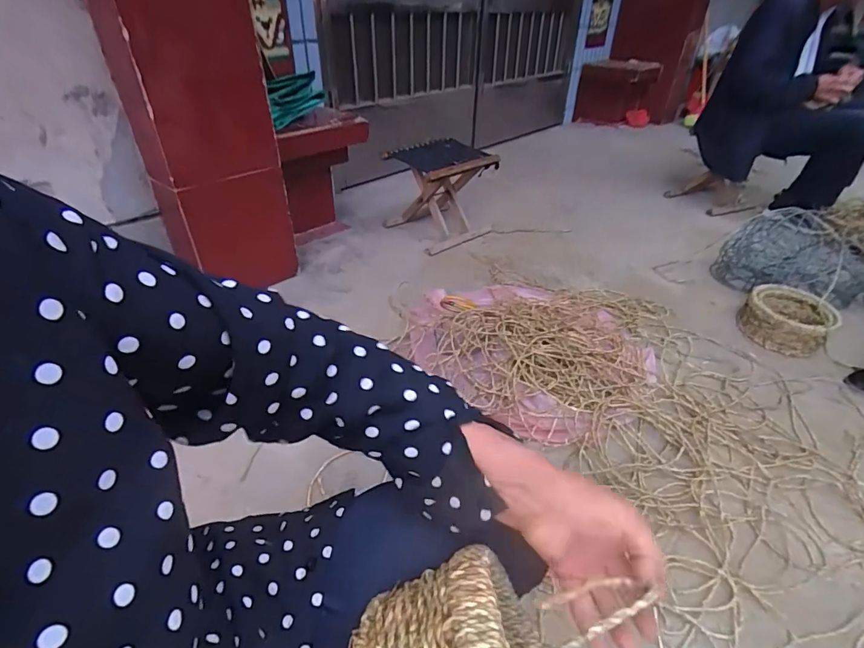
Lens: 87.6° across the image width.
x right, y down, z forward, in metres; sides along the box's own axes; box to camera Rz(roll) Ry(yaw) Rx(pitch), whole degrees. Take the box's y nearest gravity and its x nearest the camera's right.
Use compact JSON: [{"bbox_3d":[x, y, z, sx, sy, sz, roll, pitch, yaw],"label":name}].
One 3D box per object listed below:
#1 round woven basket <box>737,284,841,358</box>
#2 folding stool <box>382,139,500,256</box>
[{"bbox_3d":[1.037,-0.019,1.319,0.209,0.099,0.209,1,38,-1],"label":"round woven basket"},{"bbox_3d":[0.032,-0.491,1.710,0.327,0.315,0.309,-23,42,-27],"label":"folding stool"}]

